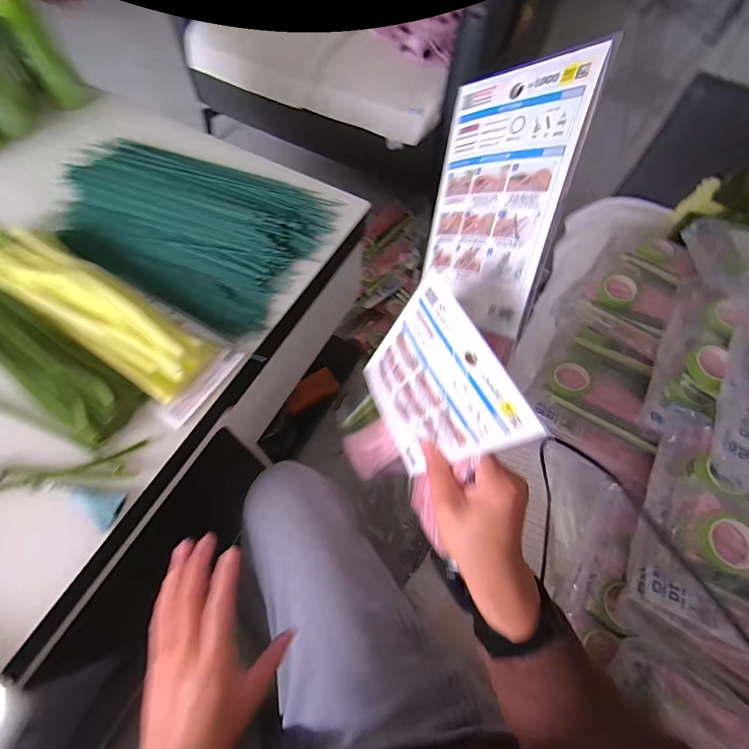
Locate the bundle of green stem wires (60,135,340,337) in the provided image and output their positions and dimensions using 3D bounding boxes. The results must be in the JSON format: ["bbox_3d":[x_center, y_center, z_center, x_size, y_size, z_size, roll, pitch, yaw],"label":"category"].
[{"bbox_3d":[-0.269,-0.221,0.539,0.367,0.010,0.248,24,66,8],"label":"bundle of green stem wires"}]

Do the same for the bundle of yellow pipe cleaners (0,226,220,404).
[{"bbox_3d":[-0.340,-0.083,0.450,0.330,0.040,0.087,30,67,11],"label":"bundle of yellow pipe cleaners"}]

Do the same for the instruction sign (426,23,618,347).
[{"bbox_3d":[0.082,-0.122,0.272,0.010,0.173,0.113,4,15,-38],"label":"instruction sign"}]

